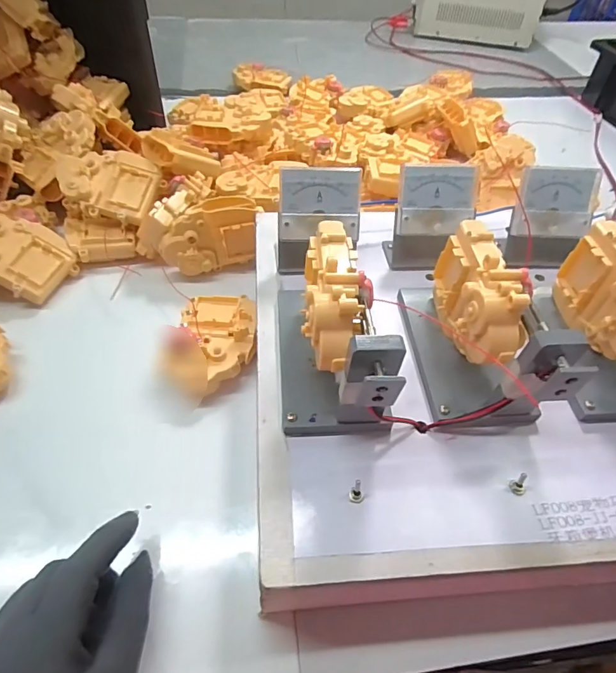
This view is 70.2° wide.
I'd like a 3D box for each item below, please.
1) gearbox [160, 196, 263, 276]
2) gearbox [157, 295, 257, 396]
[{"bbox_3d":[-0.096,-0.098,0.435,0.091,0.064,0.043,-5,51,-8],"label":"gearbox"},{"bbox_3d":[-0.083,0.006,0.377,0.076,0.033,0.095,-2,51,-6],"label":"gearbox"}]

